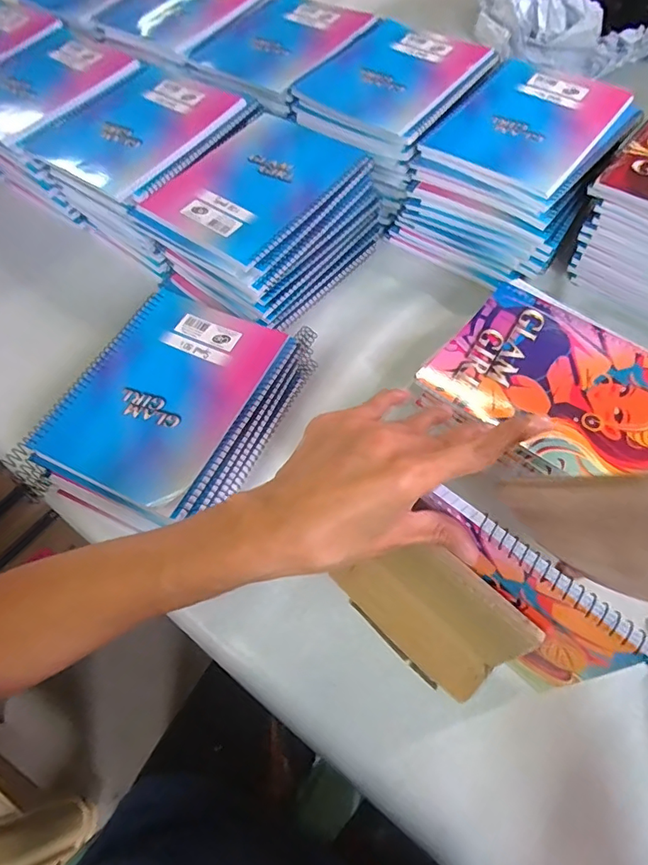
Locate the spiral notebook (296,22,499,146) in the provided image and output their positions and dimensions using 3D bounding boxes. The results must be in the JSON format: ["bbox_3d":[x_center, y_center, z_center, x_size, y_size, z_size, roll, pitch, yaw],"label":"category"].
[{"bbox_3d":[0.085,-0.410,0.567,0.162,0.014,0.184,35,68,19],"label":"spiral notebook"}]

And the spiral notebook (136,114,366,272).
[{"bbox_3d":[-0.067,-0.255,0.509,0.148,0.016,0.193,34,68,19],"label":"spiral notebook"}]

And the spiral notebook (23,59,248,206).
[{"bbox_3d":[-0.210,-0.337,0.538,0.172,0.017,0.198,31,67,18],"label":"spiral notebook"}]

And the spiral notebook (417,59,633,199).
[{"bbox_3d":[0.214,-0.327,0.528,0.148,0.017,0.188,33,67,18],"label":"spiral notebook"}]

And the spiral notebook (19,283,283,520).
[{"bbox_3d":[-0.140,-0.040,0.442,0.146,0.013,0.196,22,64,14],"label":"spiral notebook"}]

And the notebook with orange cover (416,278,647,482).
[{"bbox_3d":[0.198,-0.036,0.416,0.199,0.007,0.163,38,69,21],"label":"notebook with orange cover"}]

